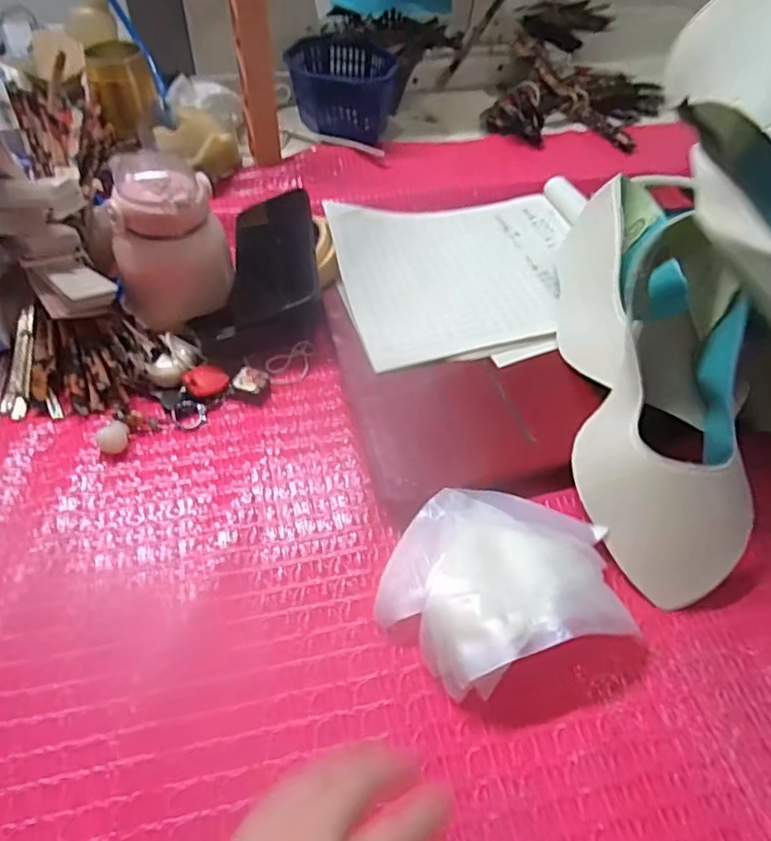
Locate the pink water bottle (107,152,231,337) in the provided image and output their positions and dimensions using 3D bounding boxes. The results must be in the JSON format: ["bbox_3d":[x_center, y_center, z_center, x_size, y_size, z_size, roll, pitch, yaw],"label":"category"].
[{"bbox_3d":[-0.180,-0.147,0.495,0.091,0.110,0.089,-16,54,-15],"label":"pink water bottle"}]

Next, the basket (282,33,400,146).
[{"bbox_3d":[-0.047,-0.394,0.707,0.122,0.074,0.117,1,54,-2],"label":"basket"}]

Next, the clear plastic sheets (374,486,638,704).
[{"bbox_3d":[0.071,0.096,0.382,0.147,0.035,0.120,-18,54,-16],"label":"clear plastic sheets"}]

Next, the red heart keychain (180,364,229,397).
[{"bbox_3d":[-0.147,-0.034,0.487,0.035,0.016,0.027,-34,60,-26],"label":"red heart keychain"}]

